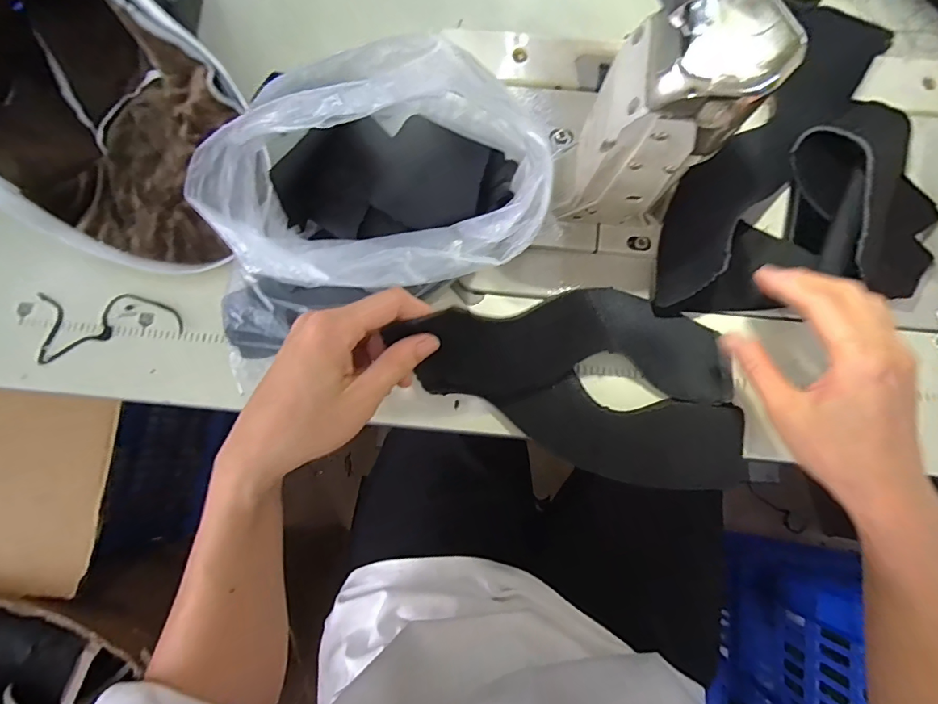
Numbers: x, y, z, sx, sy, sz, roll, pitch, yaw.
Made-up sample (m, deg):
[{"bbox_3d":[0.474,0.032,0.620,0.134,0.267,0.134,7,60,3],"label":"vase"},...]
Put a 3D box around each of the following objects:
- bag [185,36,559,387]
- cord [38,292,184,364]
[{"bbox_3d":[-0.078,-0.098,0.320,0.235,0.140,0.147,-18,78,-5],"label":"bag"},{"bbox_3d":[-0.288,-0.031,0.379,0.107,0.008,0.057,-14,77,-4],"label":"cord"}]

